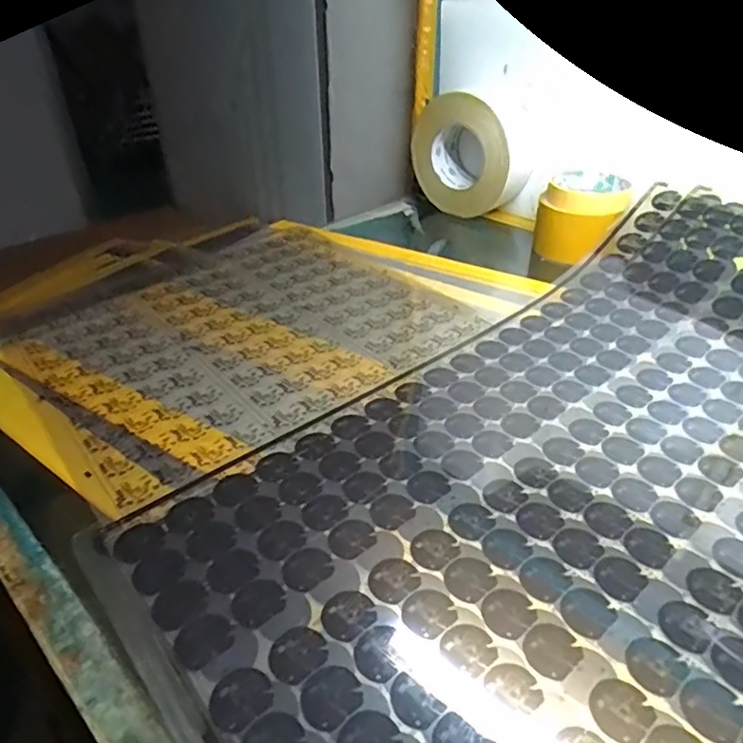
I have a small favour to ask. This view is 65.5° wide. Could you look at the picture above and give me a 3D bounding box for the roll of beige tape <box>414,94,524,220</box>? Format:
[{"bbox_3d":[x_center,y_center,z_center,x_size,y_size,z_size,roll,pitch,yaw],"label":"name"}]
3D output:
[{"bbox_3d":[0.117,-0.262,0.702,0.133,0.124,0.062,27,44,34],"label":"roll of beige tape"}]

